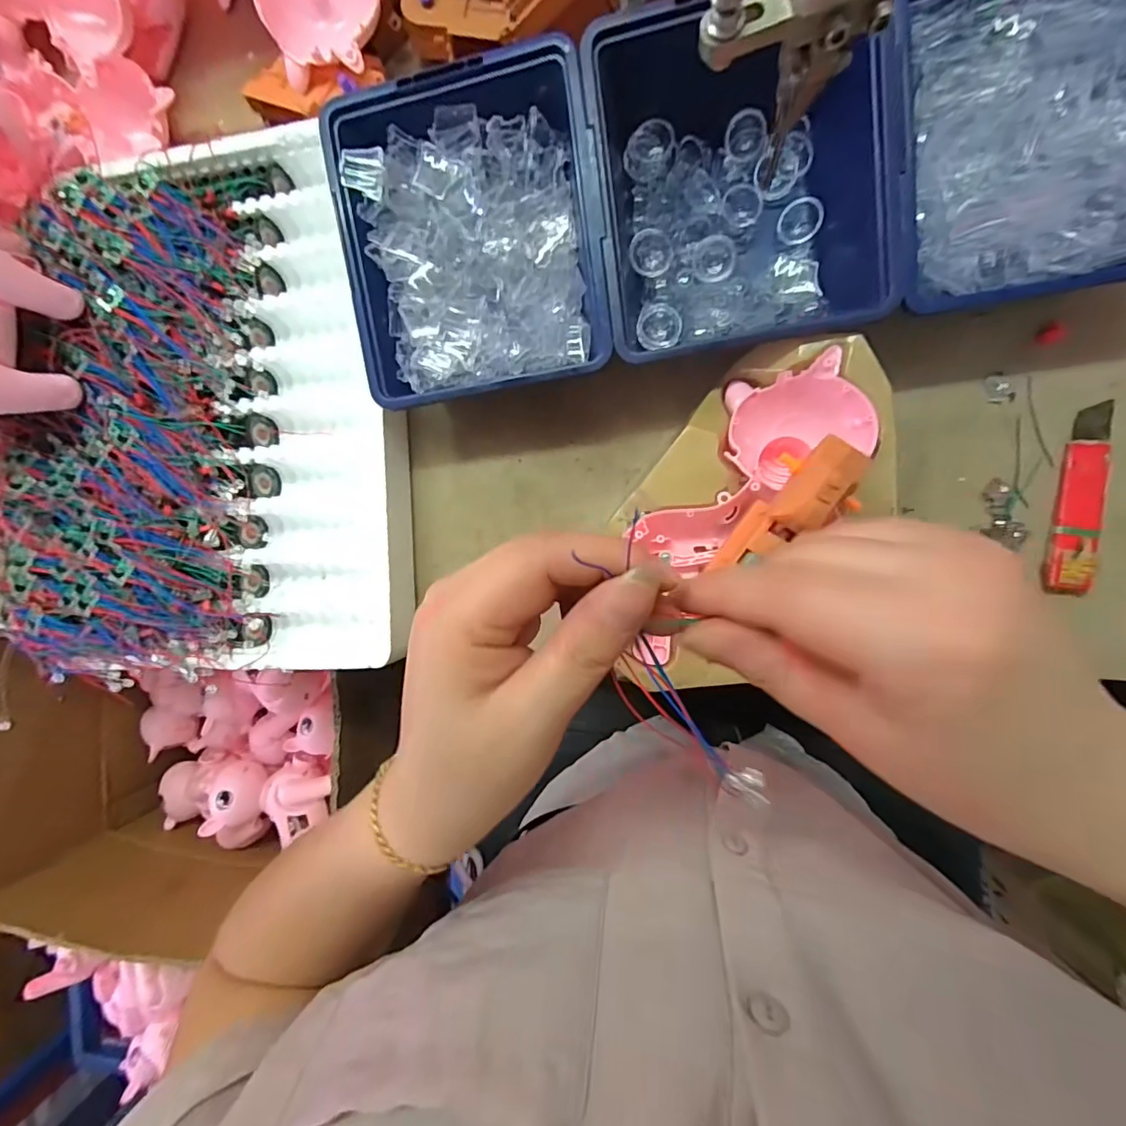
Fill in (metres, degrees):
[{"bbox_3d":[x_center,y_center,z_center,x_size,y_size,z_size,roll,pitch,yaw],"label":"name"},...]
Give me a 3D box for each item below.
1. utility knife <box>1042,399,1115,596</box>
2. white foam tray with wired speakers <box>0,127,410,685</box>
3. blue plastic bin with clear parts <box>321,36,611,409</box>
[{"bbox_3d":[0.291,-0.036,0.289,0.022,0.012,0.107,12,94,9],"label":"utility knife"},{"bbox_3d":[-0.244,-0.099,0.347,0.236,0.072,0.347,-4,91,10],"label":"white foam tray with wired speakers"},{"bbox_3d":[-0.049,-0.181,0.306,0.140,0.067,0.165,-7,91,10],"label":"blue plastic bin with clear parts"}]

